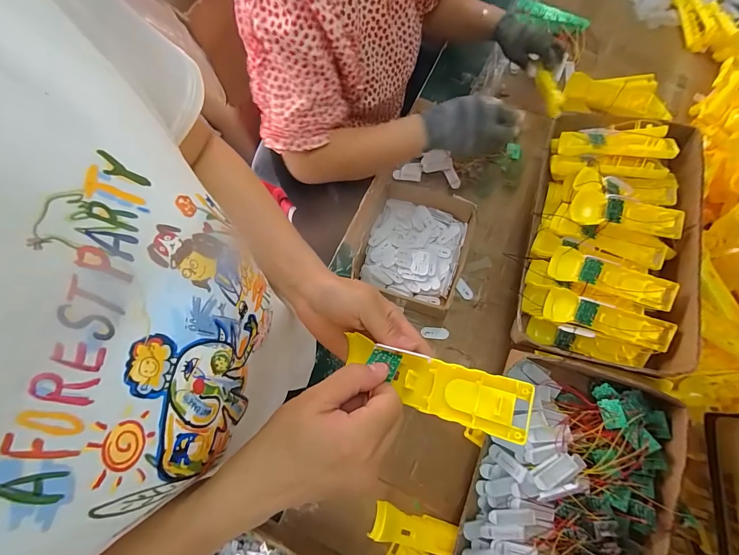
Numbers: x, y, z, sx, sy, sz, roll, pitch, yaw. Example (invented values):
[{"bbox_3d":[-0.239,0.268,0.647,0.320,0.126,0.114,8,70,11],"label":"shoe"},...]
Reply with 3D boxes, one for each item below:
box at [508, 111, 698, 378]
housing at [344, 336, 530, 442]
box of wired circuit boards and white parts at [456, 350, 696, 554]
[{"bbox_3d":[0.384,-0.067,0.549,0.223,0.115,0.409,18,75,3],"label":"box"},{"bbox_3d":[0.047,0.086,0.280,0.154,0.015,0.044,13,73,31],"label":"housing"},{"bbox_3d":[0.253,0.341,0.453,0.235,0.070,0.440,14,81,19],"label":"box of wired circuit boards and white parts"}]

